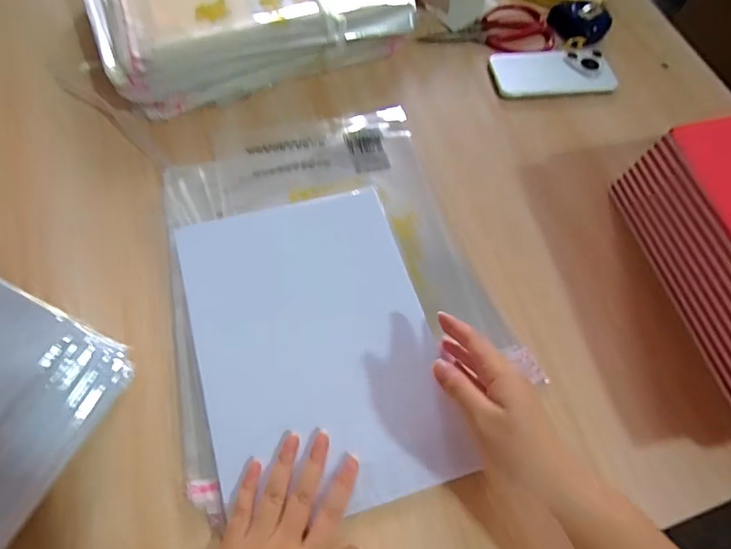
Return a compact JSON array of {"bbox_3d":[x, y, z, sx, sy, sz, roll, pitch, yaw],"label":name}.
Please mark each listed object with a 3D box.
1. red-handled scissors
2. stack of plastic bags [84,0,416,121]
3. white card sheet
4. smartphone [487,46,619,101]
[{"bbox_3d":[0.173,-0.334,0.656,0.182,0.016,0.078,-9,63,-9],"label":"red-handled scissors"},{"bbox_3d":[-0.151,-0.350,0.614,0.363,0.065,0.273,-20,65,-14],"label":"stack of plastic bags"},{"bbox_3d":[-0.045,0.058,0.443,0.209,0.006,0.296,-14,65,-12],"label":"white card sheet"},{"bbox_3d":[0.248,-0.270,0.632,0.162,0.011,0.085,-3,62,-6],"label":"smartphone"}]

